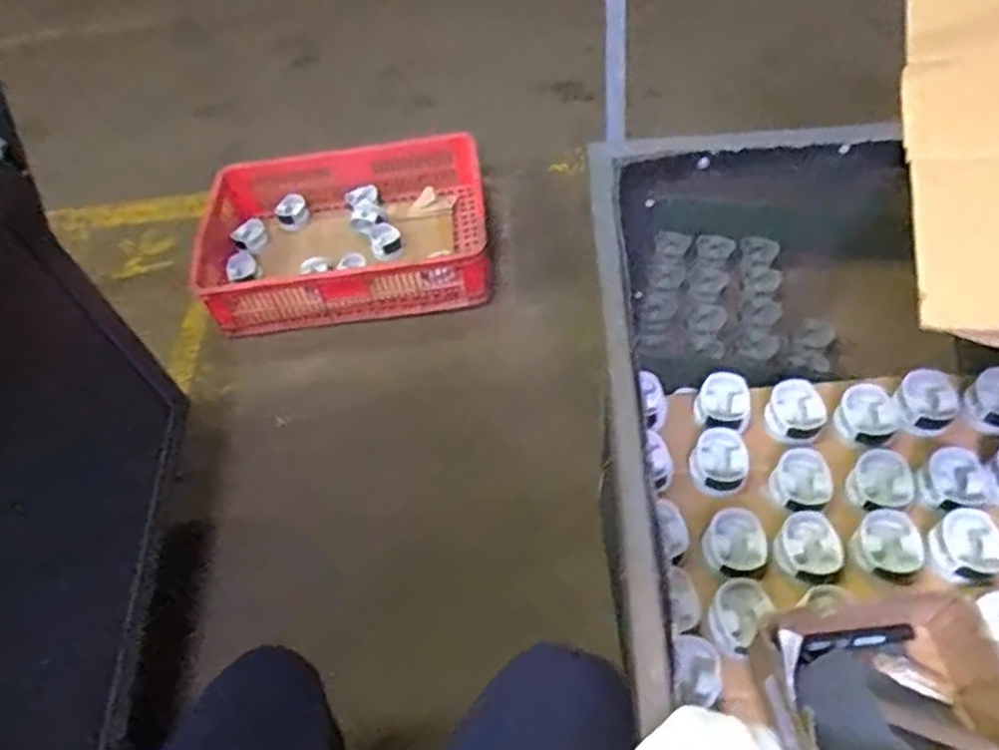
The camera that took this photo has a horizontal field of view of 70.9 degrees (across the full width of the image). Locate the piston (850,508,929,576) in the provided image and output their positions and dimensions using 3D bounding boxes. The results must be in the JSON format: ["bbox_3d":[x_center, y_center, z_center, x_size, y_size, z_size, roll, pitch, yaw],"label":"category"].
[{"bbox_3d":[0.458,0.203,0.831,0.077,0.036,0.080,-3,53,4],"label":"piston"}]

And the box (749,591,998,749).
[{"bbox_3d":[0.373,0.308,0.682,0.216,0.084,0.165,-9,53,-1],"label":"box"}]

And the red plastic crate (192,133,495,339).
[{"bbox_3d":[-0.349,-0.330,1.594,0.654,0.168,0.488,-13,53,-3],"label":"red plastic crate"}]

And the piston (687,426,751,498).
[{"bbox_3d":[0.288,0.114,0.913,0.073,0.036,0.084,25,60,22],"label":"piston"}]

